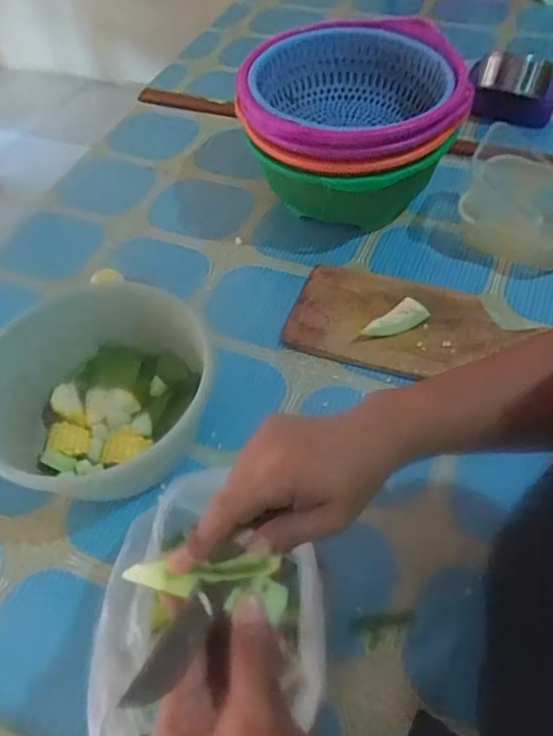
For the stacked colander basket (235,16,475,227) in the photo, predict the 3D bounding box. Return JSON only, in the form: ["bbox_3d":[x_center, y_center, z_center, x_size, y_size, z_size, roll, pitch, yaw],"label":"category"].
[{"bbox_3d":[0.097,-0.327,0.815,0.274,0.191,0.266,-2,55,3],"label":"stacked colander basket"}]

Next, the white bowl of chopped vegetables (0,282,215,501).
[{"bbox_3d":[-0.187,0.034,0.630,0.228,0.125,0.235,-2,54,3],"label":"white bowl of chopped vegetables"}]

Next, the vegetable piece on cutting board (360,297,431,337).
[{"bbox_3d":[0.145,-0.057,0.700,0.080,0.019,0.031,-29,58,-15],"label":"vegetable piece on cutting board"}]

